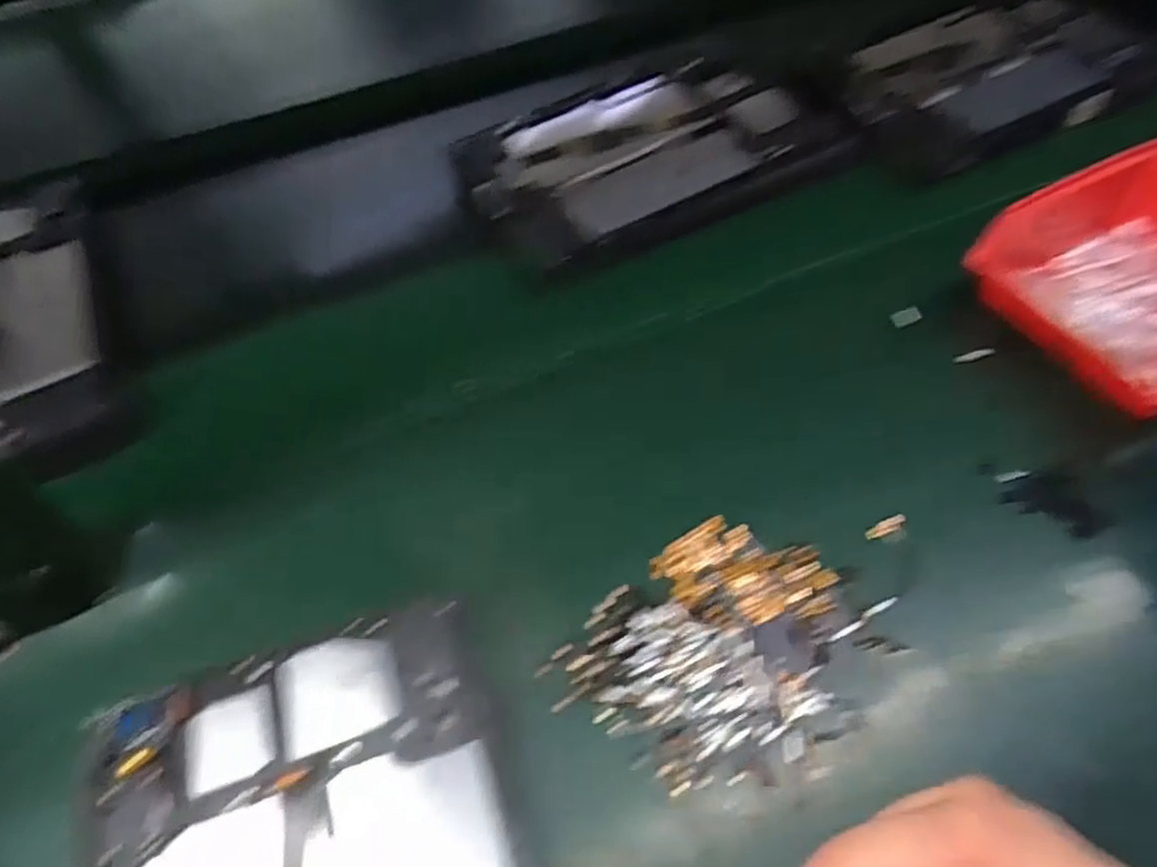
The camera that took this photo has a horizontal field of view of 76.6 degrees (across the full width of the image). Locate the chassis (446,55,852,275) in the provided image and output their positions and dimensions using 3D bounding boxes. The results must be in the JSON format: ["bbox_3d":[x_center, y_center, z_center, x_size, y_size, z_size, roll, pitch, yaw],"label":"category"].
[{"bbox_3d":[0.047,-0.202,0.503,0.245,0.022,0.159,-25,57,-12],"label":"chassis"}]

